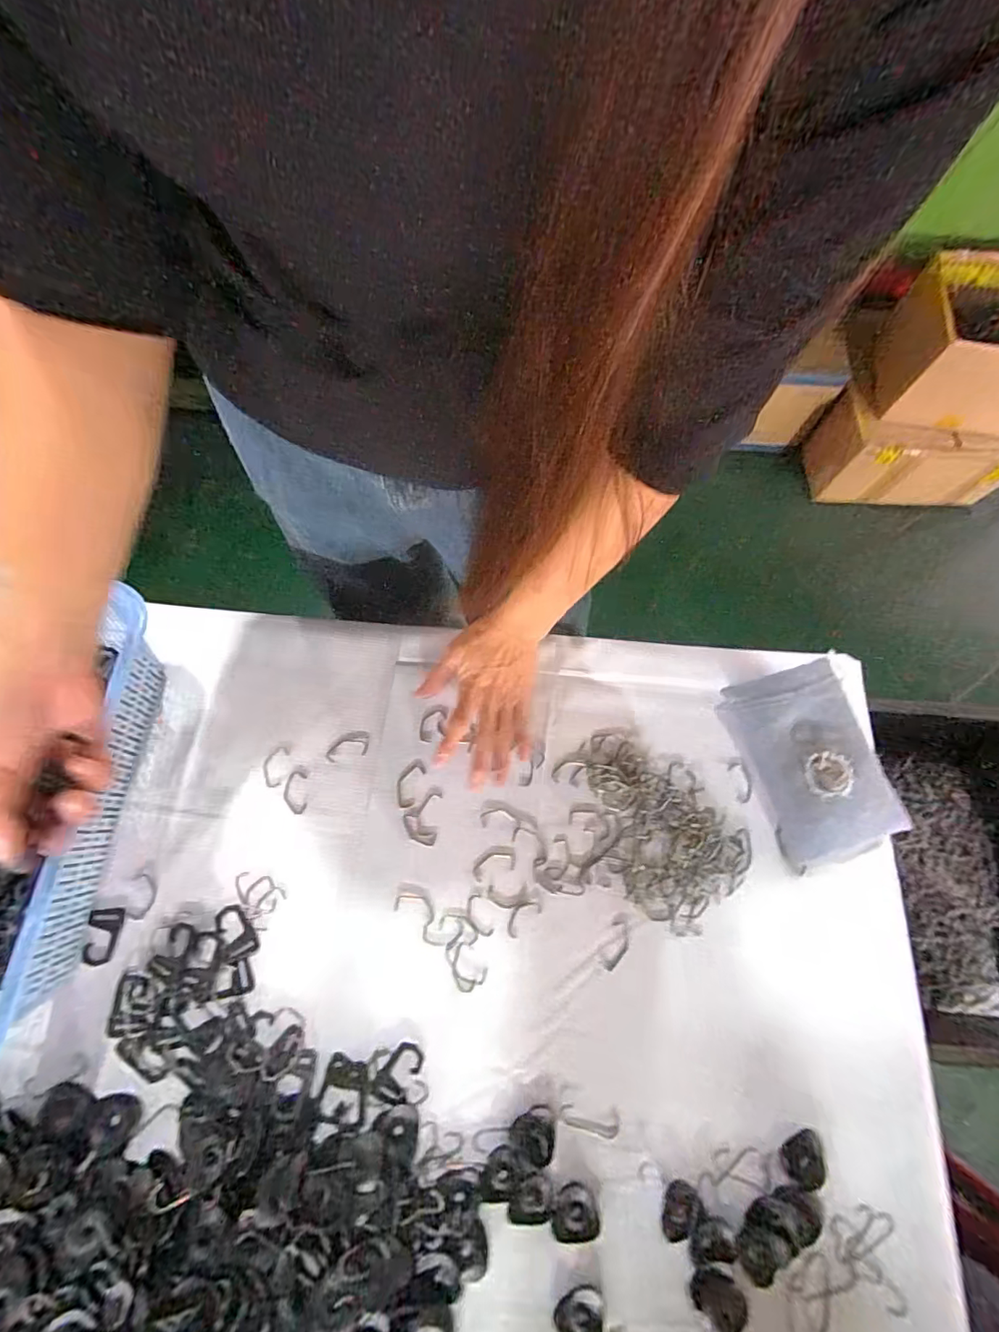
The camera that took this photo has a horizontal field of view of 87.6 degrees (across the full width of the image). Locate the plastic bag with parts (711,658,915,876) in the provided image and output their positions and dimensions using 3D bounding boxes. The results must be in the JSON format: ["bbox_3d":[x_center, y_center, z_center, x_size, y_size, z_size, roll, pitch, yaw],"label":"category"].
[{"bbox_3d":[0.285,0.084,0.476,0.112,0.033,0.163,-17,72,-8],"label":"plastic bag with parts"}]

